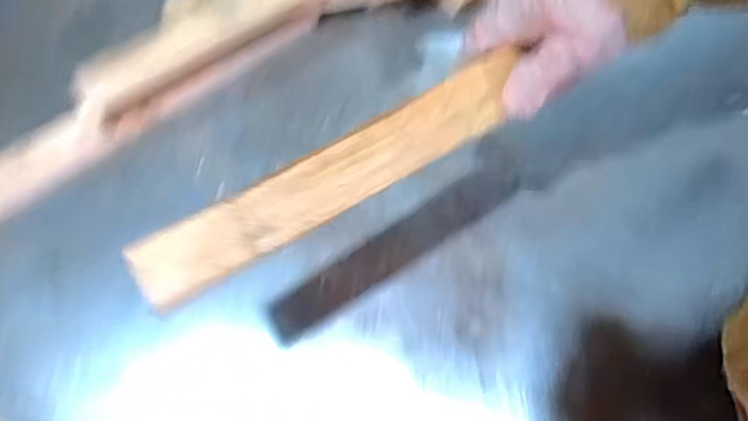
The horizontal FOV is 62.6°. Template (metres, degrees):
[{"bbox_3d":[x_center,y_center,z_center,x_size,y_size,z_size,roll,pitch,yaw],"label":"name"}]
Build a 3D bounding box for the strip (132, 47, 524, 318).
[{"bbox_3d":[-0.018,-0.022,0.356,0.245,0.007,0.038,-30,97,-14],"label":"strip"}]

